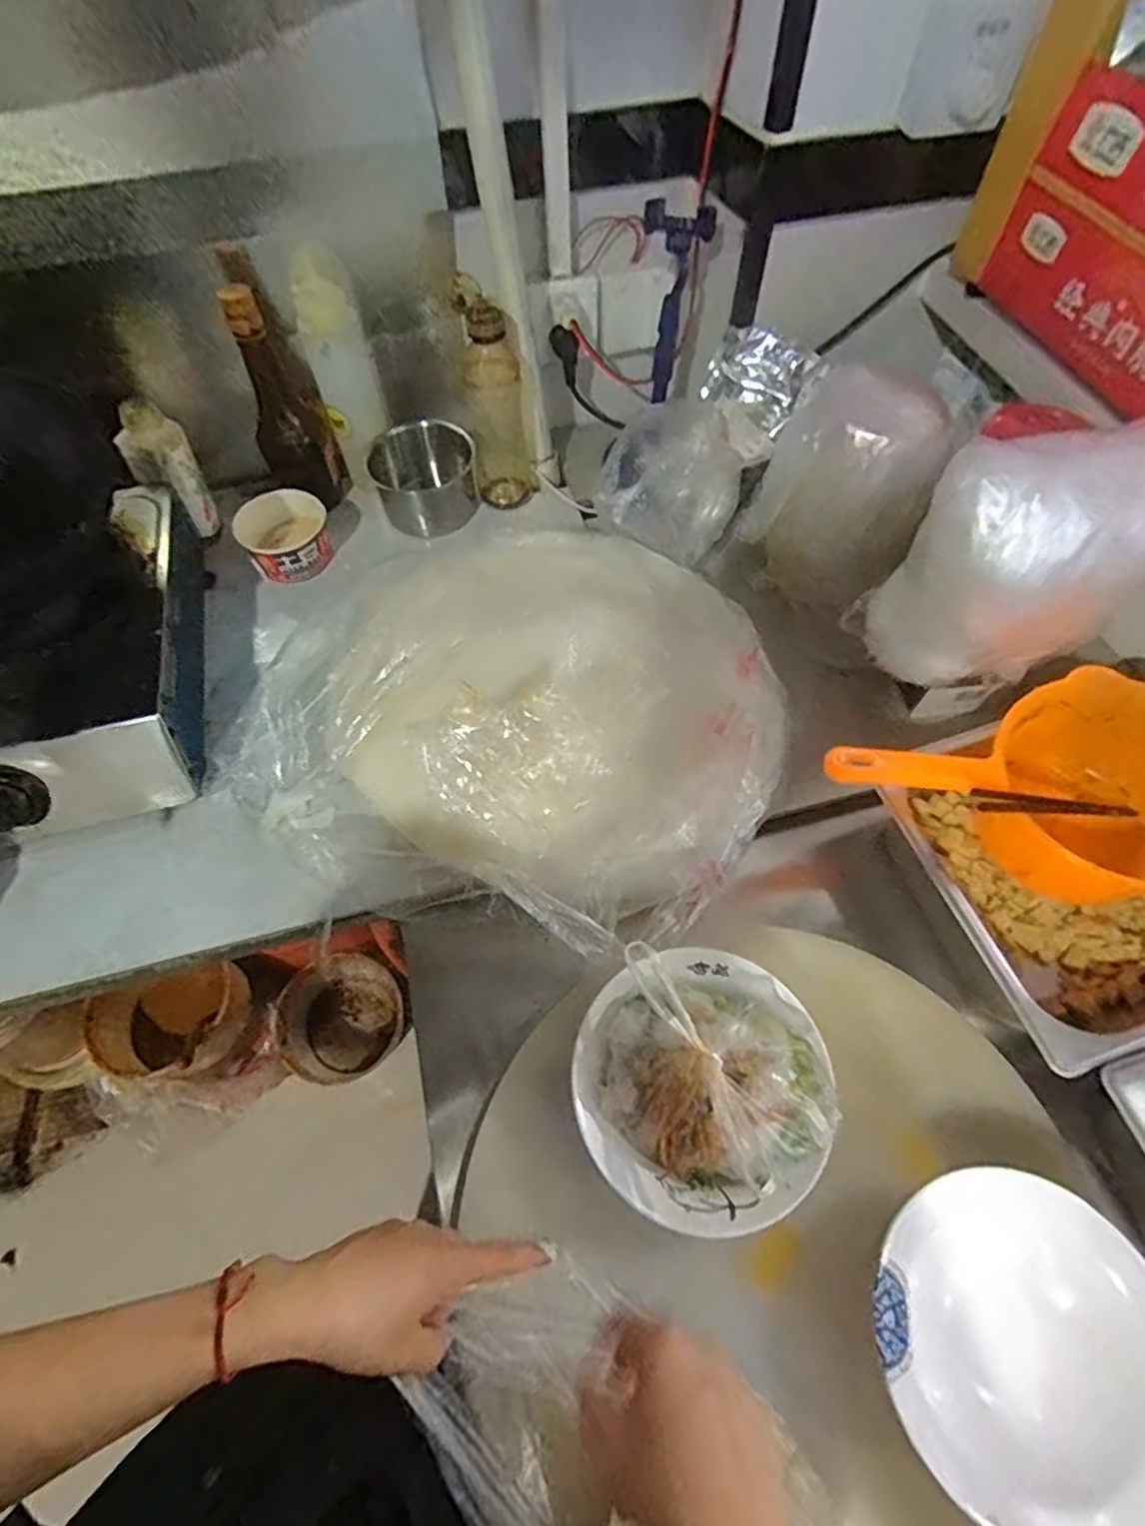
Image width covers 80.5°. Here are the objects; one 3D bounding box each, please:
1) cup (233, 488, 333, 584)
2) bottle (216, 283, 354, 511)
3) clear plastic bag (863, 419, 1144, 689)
[{"bbox_3d":[-0.334,-0.261,0.794,0.092,0.074,0.098,0,60,0],"label":"cup"},{"bbox_3d":[-0.325,-0.402,0.764,0.083,0.230,0.076,-18,62,-10],"label":"bottle"},{"bbox_3d":[0.362,-0.158,0.546,0.164,0.205,0.115,-10,61,-5],"label":"clear plastic bag"}]

